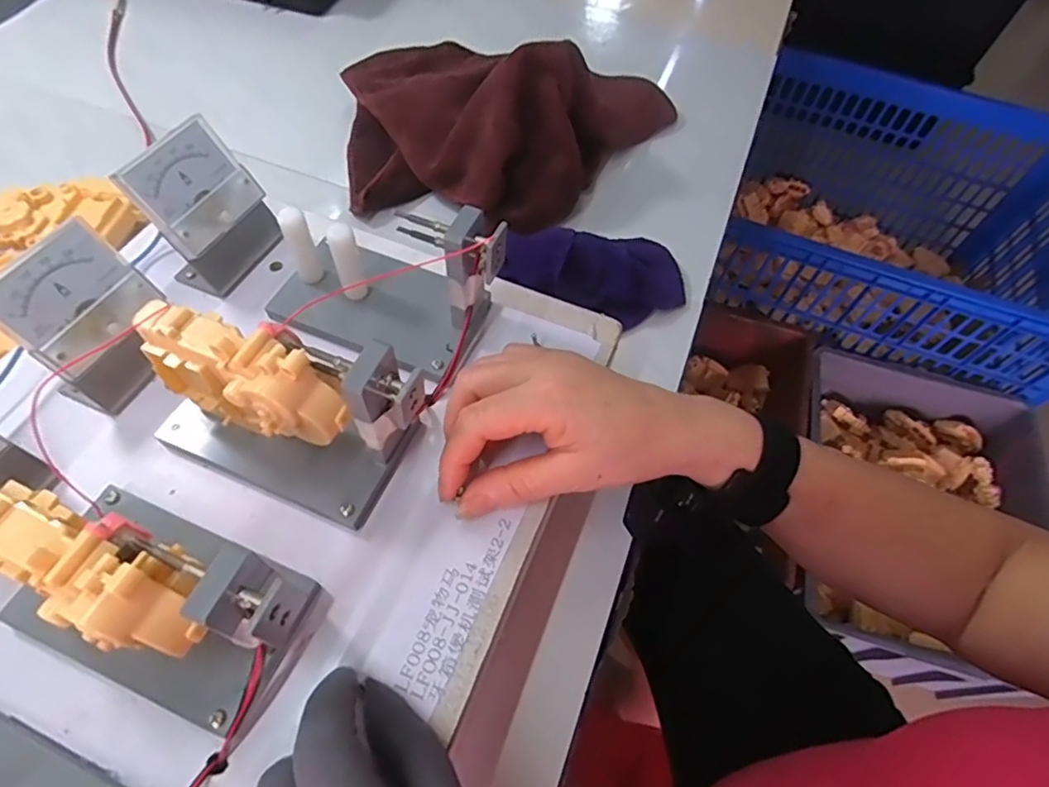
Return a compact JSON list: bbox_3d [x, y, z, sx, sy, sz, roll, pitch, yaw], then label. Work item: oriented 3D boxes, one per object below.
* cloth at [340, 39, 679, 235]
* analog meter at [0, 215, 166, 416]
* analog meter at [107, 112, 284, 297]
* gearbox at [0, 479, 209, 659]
[{"bbox_3d":[-0.011,-0.255,0.511,0.302,0.116,0.221,6,59,0],"label":"cloth"},{"bbox_3d":[-0.225,-0.038,0.307,0.042,0.074,0.065,28,62,13],"label":"analog meter"},{"bbox_3d":[-0.189,-0.111,0.353,0.042,0.072,0.065,26,61,11],"label":"analog meter"},{"bbox_3d":[-0.164,0.061,0.215,0.097,0.036,0.036,21,60,9],"label":"gearbox"}]

